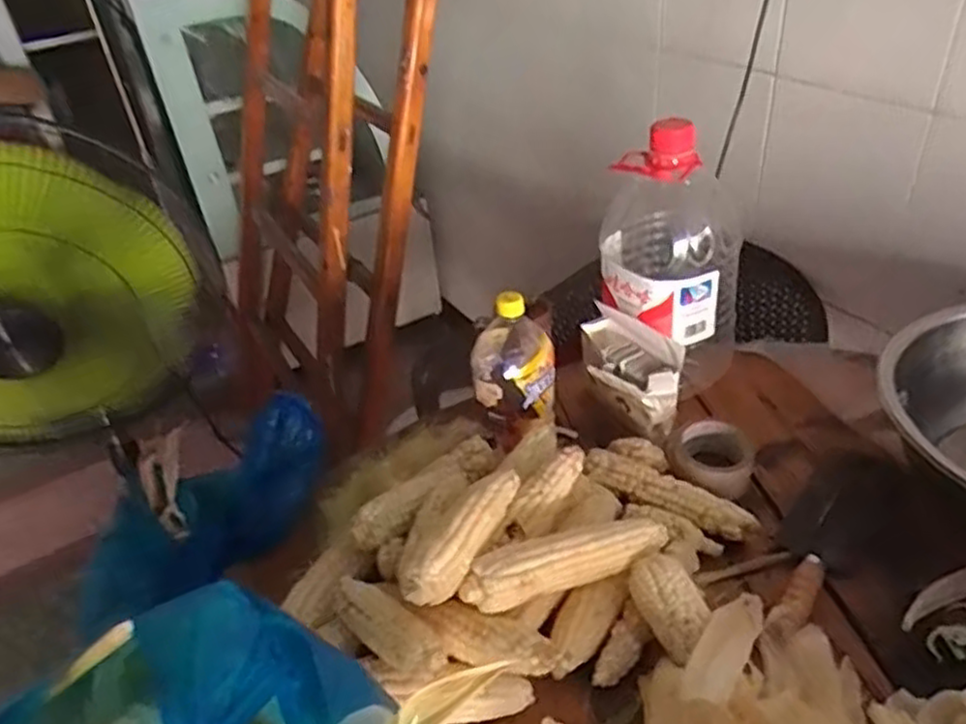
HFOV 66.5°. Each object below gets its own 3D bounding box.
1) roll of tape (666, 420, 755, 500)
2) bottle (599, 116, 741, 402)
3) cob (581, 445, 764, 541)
[{"bbox_3d":[0.263,0.111,0.856,0.094,0.045,0.082,7,38,17],"label":"roll of tape"},{"bbox_3d":[0.244,-0.126,0.946,0.169,0.348,0.156,-4,36,3],"label":"bottle"},{"bbox_3d":[0.205,0.147,0.817,0.189,0.034,0.049,18,43,30],"label":"cob"}]

